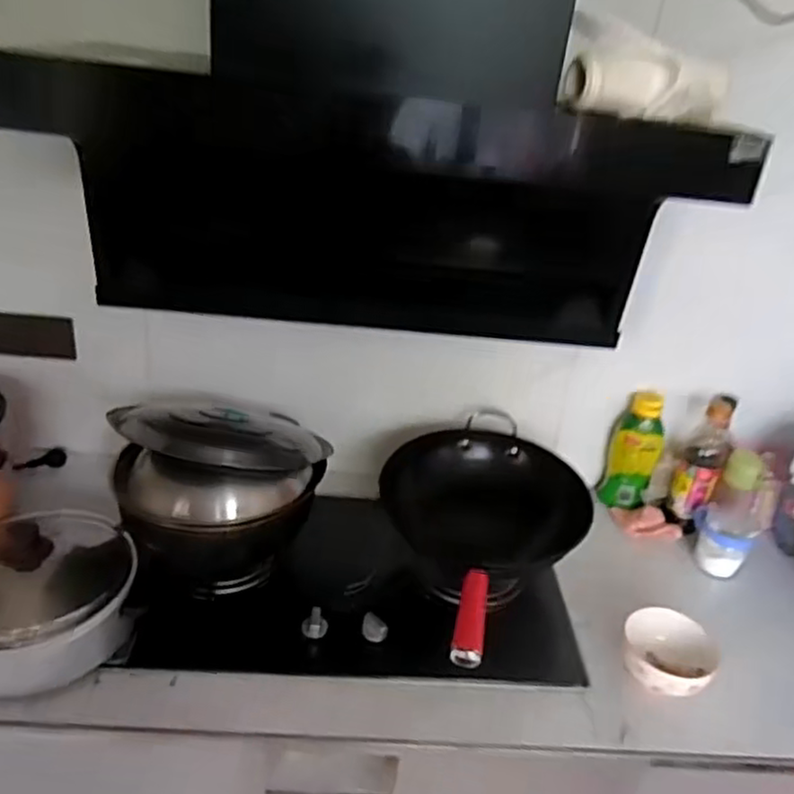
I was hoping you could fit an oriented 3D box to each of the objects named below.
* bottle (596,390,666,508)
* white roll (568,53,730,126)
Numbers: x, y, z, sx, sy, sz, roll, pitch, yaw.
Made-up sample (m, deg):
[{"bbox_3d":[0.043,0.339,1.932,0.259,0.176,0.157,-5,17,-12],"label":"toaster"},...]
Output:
[{"bbox_3d":[0.463,0.106,1.377,0.093,0.228,0.065,17,31,19],"label":"bottle"},{"bbox_3d":[0.299,-0.369,0.837,0.187,0.066,0.078,-3,30,-16],"label":"white roll"}]

